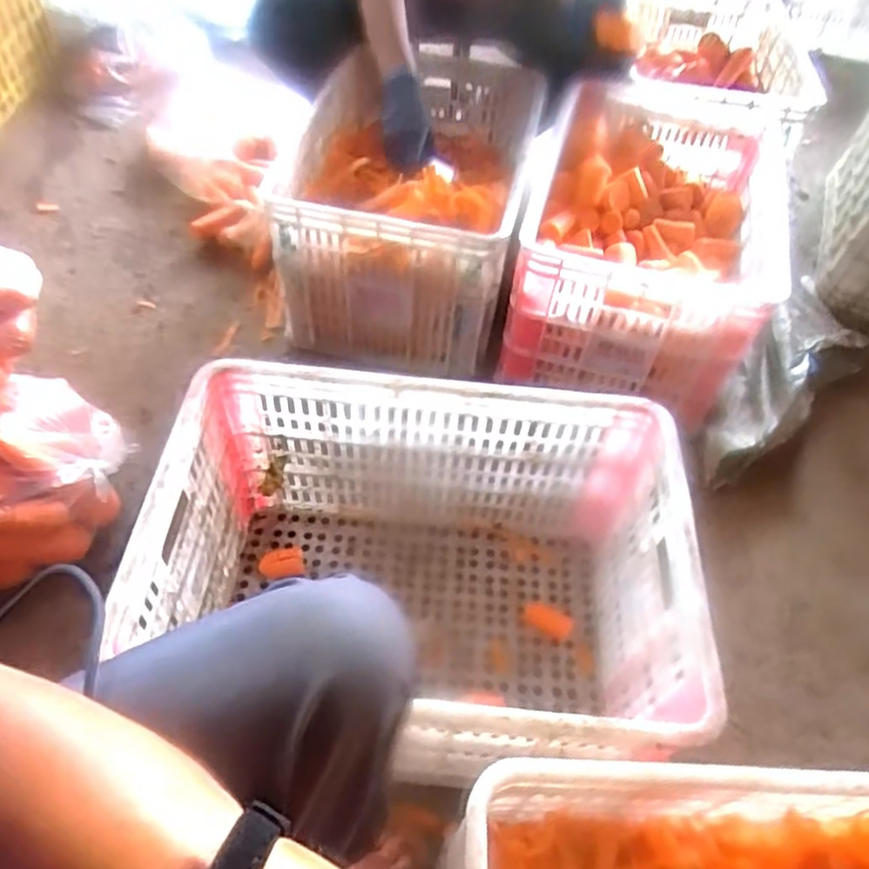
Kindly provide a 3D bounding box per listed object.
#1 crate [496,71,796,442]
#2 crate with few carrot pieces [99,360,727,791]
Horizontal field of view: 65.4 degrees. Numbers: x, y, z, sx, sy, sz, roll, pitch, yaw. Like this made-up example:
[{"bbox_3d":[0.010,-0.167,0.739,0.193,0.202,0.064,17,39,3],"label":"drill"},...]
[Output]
[{"bbox_3d":[0.374,-0.343,1.157,0.406,0.228,0.590,15,53,6],"label":"crate"},{"bbox_3d":[-0.021,0.171,0.756,0.509,0.313,0.359,5,53,-2],"label":"crate with few carrot pieces"}]

